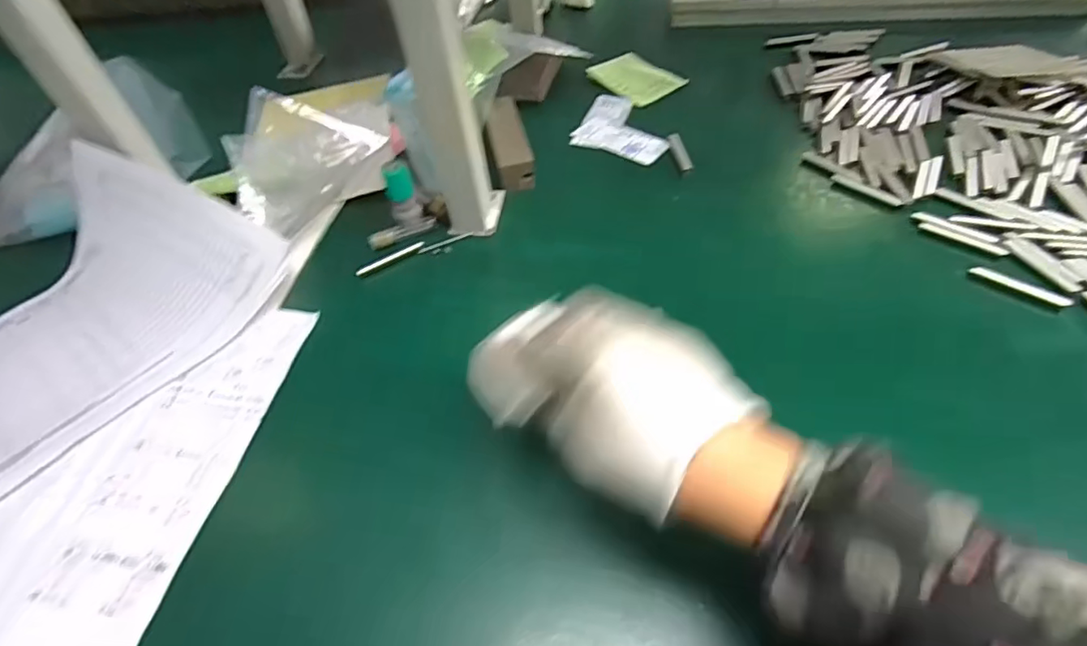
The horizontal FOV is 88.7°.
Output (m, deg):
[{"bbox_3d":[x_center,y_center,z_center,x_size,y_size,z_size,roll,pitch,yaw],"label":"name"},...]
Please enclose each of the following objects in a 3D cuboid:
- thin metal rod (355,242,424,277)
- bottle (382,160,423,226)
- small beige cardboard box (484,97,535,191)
[{"bbox_3d":[-0.129,-0.055,0.467,0.061,0.007,0.008,-34,54,-20],"label":"thin metal rod"},{"bbox_3d":[-0.120,-0.109,0.475,0.025,0.056,0.020,-20,51,-10],"label":"bottle"},{"bbox_3d":[-0.033,-0.172,0.536,0.035,0.036,0.109,-12,50,-4],"label":"small beige cardboard box"}]

